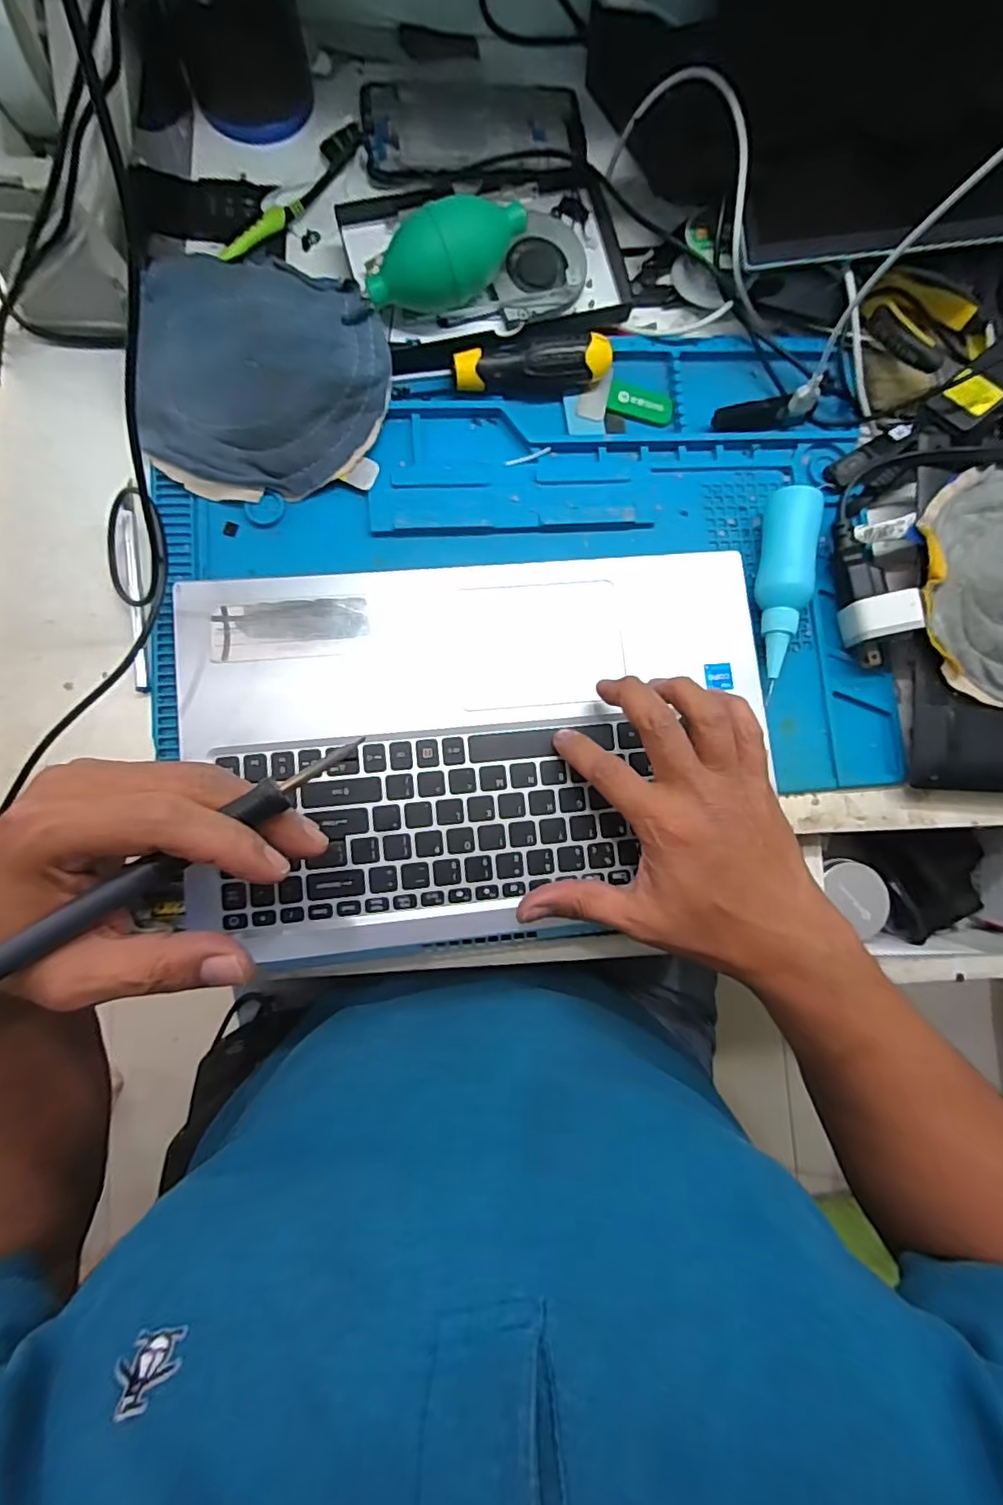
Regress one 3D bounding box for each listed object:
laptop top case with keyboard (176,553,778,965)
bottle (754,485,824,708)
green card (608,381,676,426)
[{"bbox_3d":[-0.008,-0.005,0.354,0.350,0.023,0.228,-6,84,-2],"label":"laptop top case with keyboard"},{"bbox_3d":[0.183,-0.106,0.379,0.031,0.028,0.136,11,83,-4],"label":"bottle"},{"bbox_3d":[0.097,-0.242,0.400,0.045,0.004,0.023,15,83,-3],"label":"green card"}]

